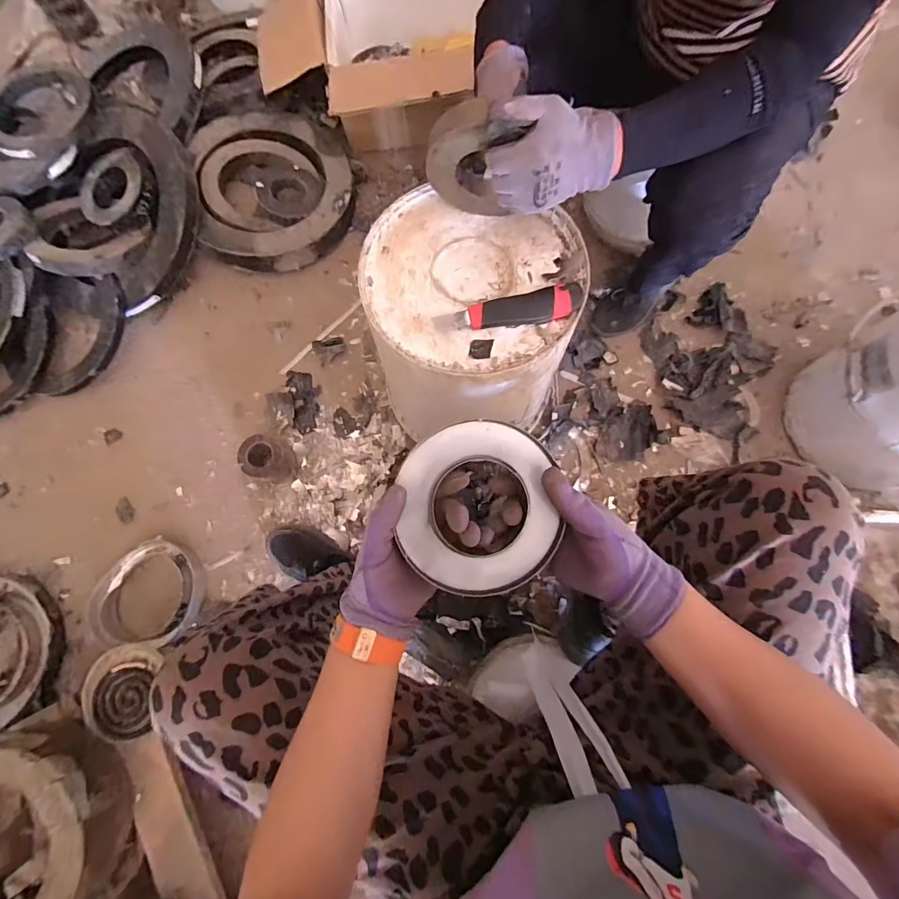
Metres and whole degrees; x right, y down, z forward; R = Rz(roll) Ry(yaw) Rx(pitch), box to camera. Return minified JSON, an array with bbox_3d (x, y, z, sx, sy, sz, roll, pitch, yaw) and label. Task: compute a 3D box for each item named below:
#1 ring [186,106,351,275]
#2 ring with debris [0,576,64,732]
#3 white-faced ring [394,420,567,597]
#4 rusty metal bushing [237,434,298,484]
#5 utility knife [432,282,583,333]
[{"bbox_3d":[-0.392,-0.596,0.976,0.331,0.104,0.386,-12,76,-1],"label":"ring"},{"bbox_3d":[-0.873,0.385,0.782,0.265,0.051,0.273,0,76,1],"label":"ring with debris"},{"bbox_3d":[0.026,0.050,0.353,0.131,0.007,0.141,-7,90,-6],"label":"white-faced ring"},{"bbox_3d":[-0.363,0.019,0.849,0.097,0.071,0.090,22,78,7],"label":"rusty metal bushing"},{"bbox_3d":[0.073,-0.171,0.512,0.180,0.024,0.046,-7,76,0],"label":"utility knife"}]

